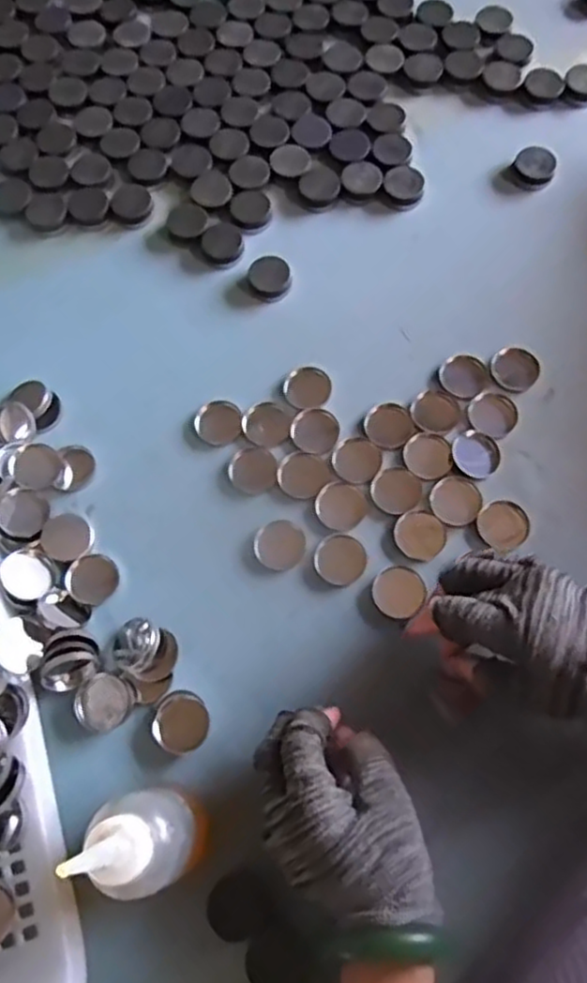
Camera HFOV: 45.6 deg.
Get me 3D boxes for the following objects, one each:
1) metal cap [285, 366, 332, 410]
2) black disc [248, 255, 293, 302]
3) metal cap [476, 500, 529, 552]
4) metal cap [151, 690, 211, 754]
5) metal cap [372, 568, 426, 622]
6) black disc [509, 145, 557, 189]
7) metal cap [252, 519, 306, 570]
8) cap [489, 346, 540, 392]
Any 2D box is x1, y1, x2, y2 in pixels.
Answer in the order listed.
[{"bbox_3d":[0.010,-0.077,0.509,0.033,0.007,0.031,-1,71,2],"label":"metal cap"},{"bbox_3d":[-0.018,-0.167,0.542,0.033,0.008,0.038,1,71,2],"label":"black disc"},{"bbox_3d":[0.142,0.022,0.472,0.034,0.004,0.033,-1,71,2],"label":"metal cap"},{"bbox_3d":[-0.069,0.143,0.432,0.035,0.012,0.035,-1,71,2],"label":"metal cap"},{"bbox_3d":[0.069,0.065,0.452,0.033,0.009,0.033,-1,71,2],"label":"metal cap"},{"bbox_3d":[0.195,-0.264,0.567,0.034,0.009,0.036,-1,71,2],"label":"black disc"},{"bbox_3d":[-0.009,0.036,0.470,0.033,0.006,0.032,-15,71,-3],"label":"metal cap"},{"bbox_3d":[0.163,-0.091,0.513,0.036,0.011,0.033,-1,71,2],"label":"cap"}]

